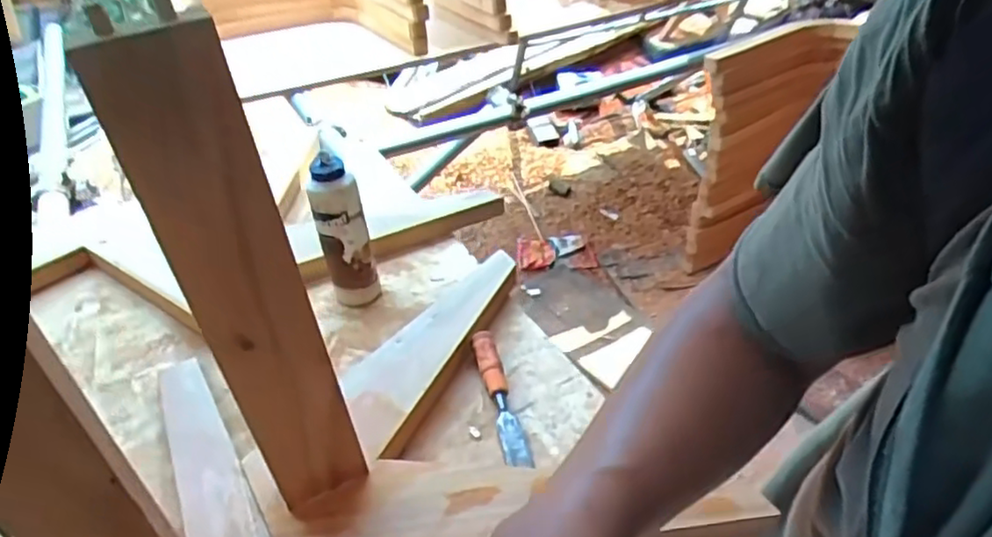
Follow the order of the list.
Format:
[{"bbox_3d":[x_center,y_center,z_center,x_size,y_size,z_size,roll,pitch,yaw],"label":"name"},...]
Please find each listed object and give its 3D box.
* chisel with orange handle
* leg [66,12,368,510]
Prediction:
[{"bbox_3d":[0.004,0.136,0.722,0.026,0.031,0.174,-10,38,-9],"label":"chisel with orange handle"},{"bbox_3d":[-0.171,0.040,0.483,0.082,0.417,0.028,-19,40,-20],"label":"leg"}]

